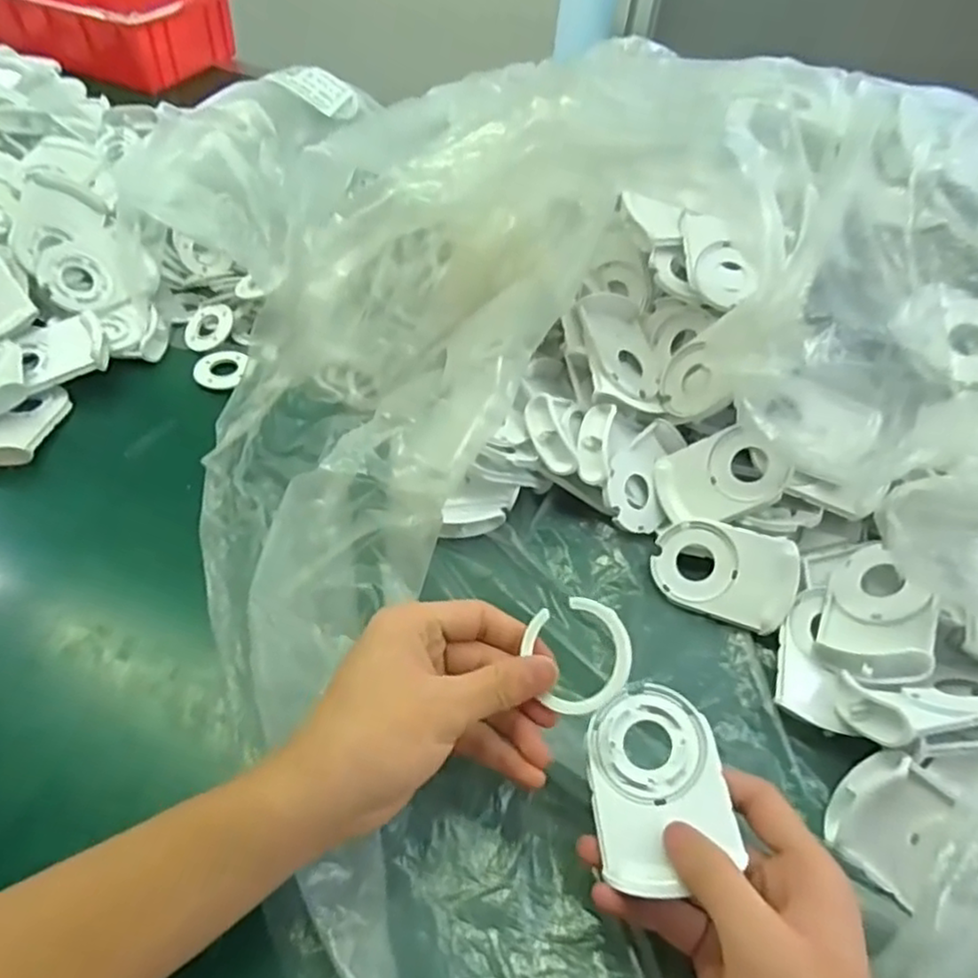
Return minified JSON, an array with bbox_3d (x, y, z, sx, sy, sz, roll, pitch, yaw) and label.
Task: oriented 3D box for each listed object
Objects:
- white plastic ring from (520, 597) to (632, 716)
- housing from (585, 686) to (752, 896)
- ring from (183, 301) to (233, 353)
[{"bbox_3d":[0.042,0.074,0.306,0.045,0.009,0.048,-9,71,26],"label":"white plastic ring"},{"bbox_3d":[0.073,0.128,0.301,0.056,0.013,0.079,-12,52,8],"label":"housing"},{"bbox_3d":[-0.231,-0.134,0.559,0.043,0.008,0.044,-5,72,17],"label":"ring"}]

